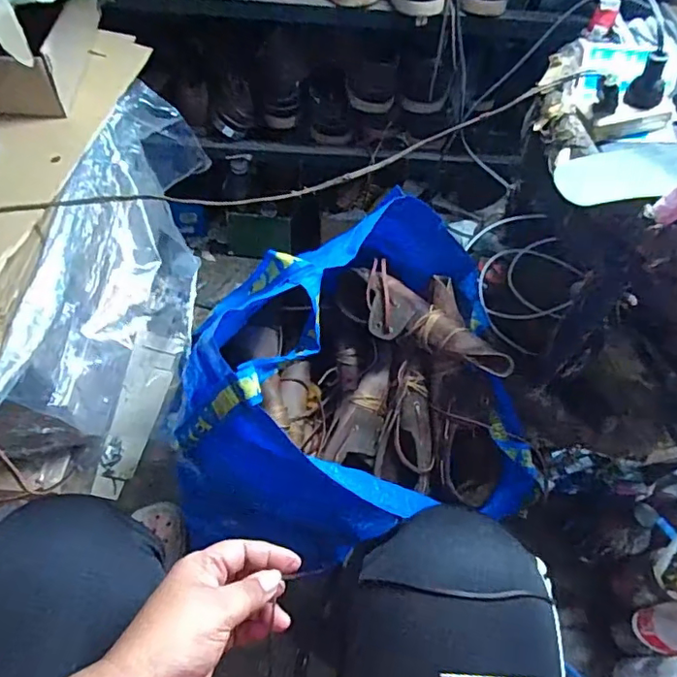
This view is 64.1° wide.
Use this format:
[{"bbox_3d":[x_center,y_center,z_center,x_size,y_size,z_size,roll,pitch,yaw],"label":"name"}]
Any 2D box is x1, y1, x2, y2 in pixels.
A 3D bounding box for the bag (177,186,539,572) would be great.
[{"bbox_3d":[-0.006,0.041,0.679,0.394,0.290,0.376,-9,58,-10],"label":"bag"}]

